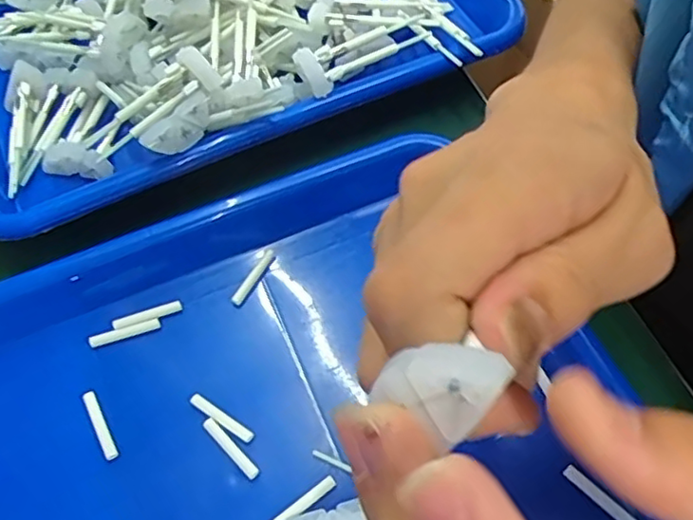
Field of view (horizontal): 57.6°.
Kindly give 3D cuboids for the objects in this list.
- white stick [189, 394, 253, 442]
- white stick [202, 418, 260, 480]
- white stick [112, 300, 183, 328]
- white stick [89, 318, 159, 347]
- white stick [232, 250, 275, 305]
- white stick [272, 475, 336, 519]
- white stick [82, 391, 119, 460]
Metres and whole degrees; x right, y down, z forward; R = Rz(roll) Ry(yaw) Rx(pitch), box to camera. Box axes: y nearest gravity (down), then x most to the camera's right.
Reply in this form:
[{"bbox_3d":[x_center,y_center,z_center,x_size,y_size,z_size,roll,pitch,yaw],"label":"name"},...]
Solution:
[{"bbox_3d":[-0.057,0.071,0.286,0.034,0.004,0.005,30,65,17],"label":"white stick"},{"bbox_3d":[-0.052,0.083,0.279,0.034,0.004,0.006,40,68,21],"label":"white stick"},{"bbox_3d":[-0.098,0.028,0.313,0.033,0.004,0.006,-20,62,-10],"label":"white stick"},{"bbox_3d":[-0.109,0.035,0.309,0.034,0.004,0.005,-16,61,-8],"label":"white stick"},{"bbox_3d":[-0.048,0.008,0.323,0.006,0.005,0.034,27,64,16],"label":"white stick"},{"bbox_3d":[-0.019,0.103,0.266,0.033,0.004,0.005,-33,65,-17],"label":"white stick"},{"bbox_3d":[-0.112,0.075,0.287,0.006,0.004,0.033,-28,63,-14],"label":"white stick"}]

